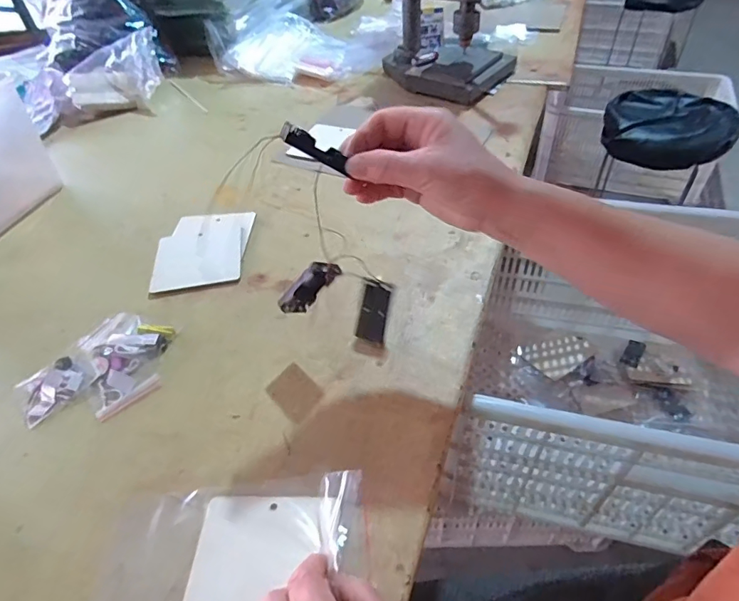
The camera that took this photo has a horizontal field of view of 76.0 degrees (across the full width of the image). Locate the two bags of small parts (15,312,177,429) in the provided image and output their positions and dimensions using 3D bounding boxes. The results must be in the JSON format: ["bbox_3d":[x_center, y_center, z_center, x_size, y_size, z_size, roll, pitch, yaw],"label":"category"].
[{"bbox_3d":[-0.248,0.063,0.441,0.101,0.014,0.127,20,51,22],"label":"two bags of small parts"}]

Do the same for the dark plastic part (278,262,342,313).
[{"bbox_3d":[-0.052,-0.010,0.406,0.029,0.061,0.015,26,38,-28],"label":"dark plastic part"}]

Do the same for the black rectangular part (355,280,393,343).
[{"bbox_3d":[0.004,0.011,0.443,0.026,0.057,0.006,16,12,21],"label":"black rectangular part"}]

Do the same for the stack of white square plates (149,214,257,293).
[{"bbox_3d":[-0.199,-0.061,0.562,0.106,0.007,0.129,-4,46,1],"label":"stack of white square plates"}]

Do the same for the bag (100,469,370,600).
[{"bbox_3d":[-0.091,0.185,0.319,0.178,0.015,0.126,-7,46,0],"label":"bag"}]

